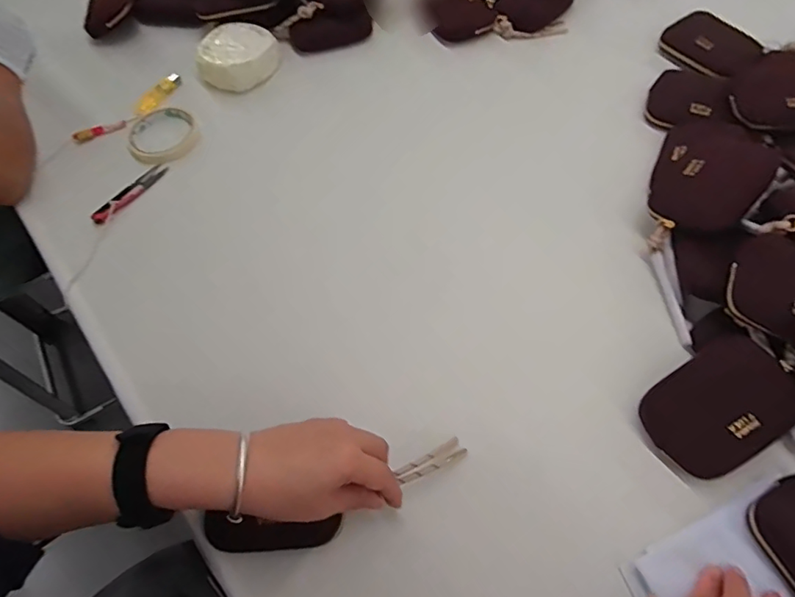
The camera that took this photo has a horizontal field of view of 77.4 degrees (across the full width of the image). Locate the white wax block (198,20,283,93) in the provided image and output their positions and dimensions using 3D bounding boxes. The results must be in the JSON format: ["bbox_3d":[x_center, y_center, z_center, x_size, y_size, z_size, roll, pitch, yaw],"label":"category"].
[{"bbox_3d":[-0.223,-0.340,0.692,0.115,0.035,0.106,-22,62,-8],"label":"white wax block"}]

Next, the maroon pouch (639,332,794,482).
[{"bbox_3d":[0.271,0.091,0.416,0.115,0.020,0.085,-42,70,7],"label":"maroon pouch"}]

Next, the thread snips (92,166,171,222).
[{"bbox_3d":[-0.324,-0.127,0.601,0.016,0.011,0.102,31,68,19],"label":"thread snips"}]

